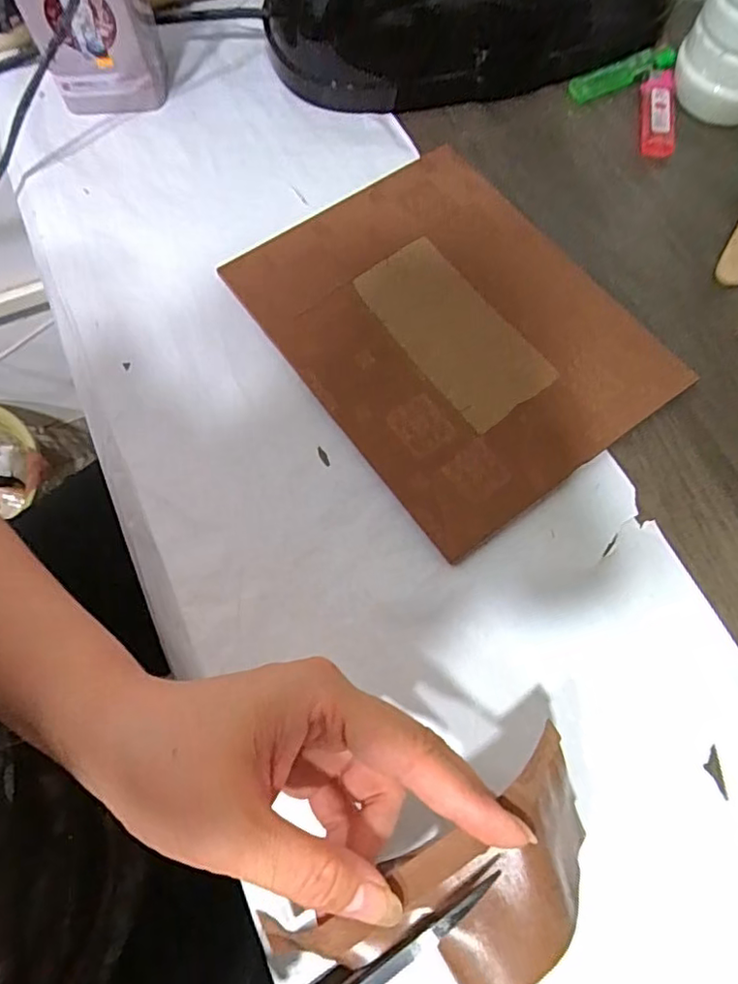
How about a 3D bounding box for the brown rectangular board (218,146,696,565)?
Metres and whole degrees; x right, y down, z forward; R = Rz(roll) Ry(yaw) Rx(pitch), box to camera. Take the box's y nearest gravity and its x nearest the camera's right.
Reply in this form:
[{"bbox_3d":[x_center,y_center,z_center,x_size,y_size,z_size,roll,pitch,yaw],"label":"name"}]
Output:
[{"bbox_3d":[0.049,-0.101,0.358,0.184,0.008,0.228,-35,73,-12],"label":"brown rectangular board"}]

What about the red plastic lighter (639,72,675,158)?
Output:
[{"bbox_3d":[0.204,-0.268,0.419,0.025,0.011,0.074,7,70,2],"label":"red plastic lighter"}]

